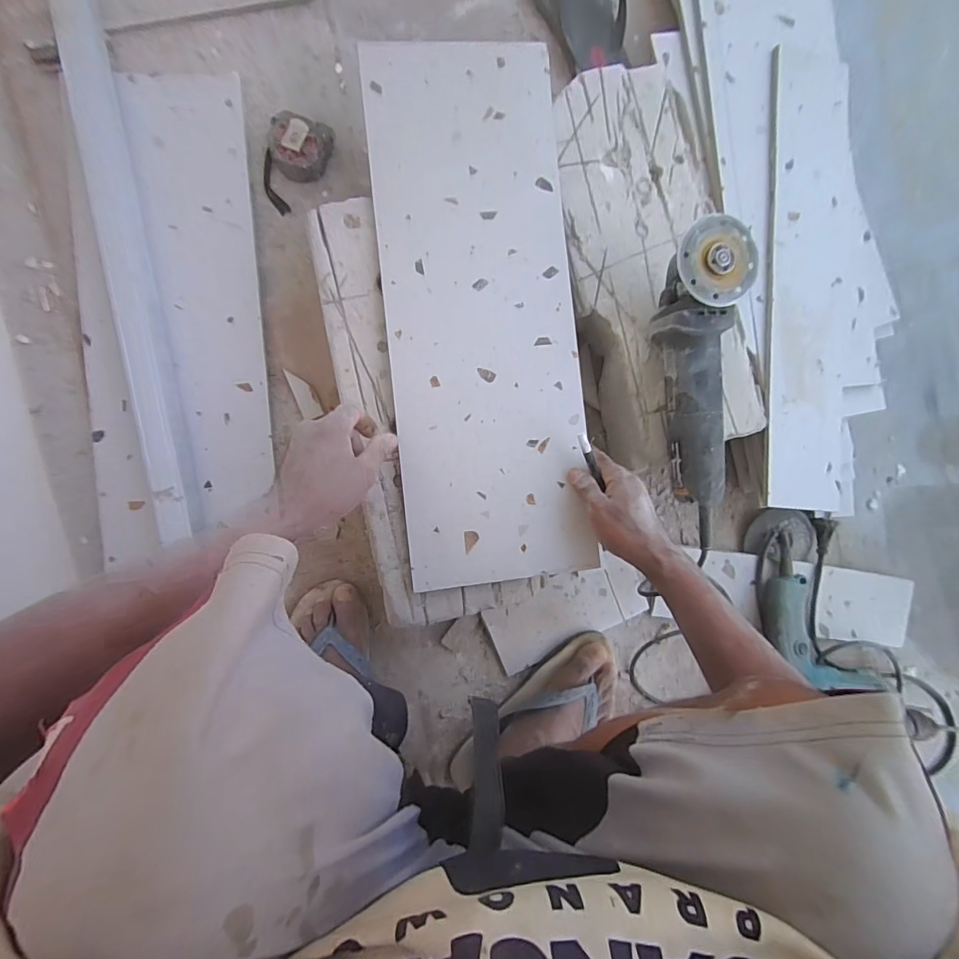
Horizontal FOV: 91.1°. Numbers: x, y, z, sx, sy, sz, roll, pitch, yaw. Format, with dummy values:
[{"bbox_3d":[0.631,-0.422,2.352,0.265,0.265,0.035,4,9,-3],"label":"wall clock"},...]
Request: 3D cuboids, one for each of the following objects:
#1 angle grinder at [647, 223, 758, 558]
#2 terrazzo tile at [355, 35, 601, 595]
[{"bbox_3d":[0.243,-0.092,0.494,0.078,0.081,0.320,-8,89,-7],"label":"angle grinder"},{"bbox_3d":[0.002,-0.179,0.506,0.203,0.010,0.569,-5,89,-9],"label":"terrazzo tile"}]

